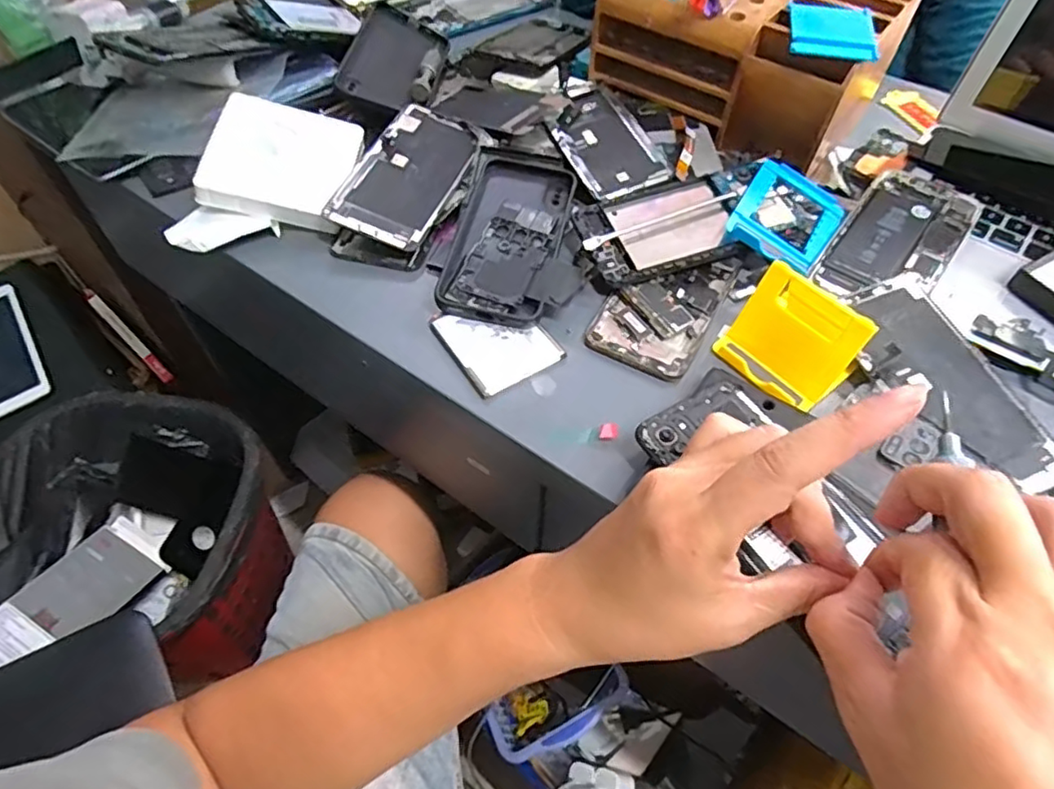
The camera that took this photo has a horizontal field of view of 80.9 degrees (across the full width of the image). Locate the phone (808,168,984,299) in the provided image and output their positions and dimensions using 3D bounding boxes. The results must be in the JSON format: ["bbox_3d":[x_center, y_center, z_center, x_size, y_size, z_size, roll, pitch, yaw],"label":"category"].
[{"bbox_3d":[0.267,-0.114,0.442,0.073,0.011,0.145,34,61,21],"label":"phone"}]

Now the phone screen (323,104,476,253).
[{"bbox_3d":[-0.089,-0.172,0.479,0.072,0.006,0.141,22,59,0],"label":"phone screen"}]

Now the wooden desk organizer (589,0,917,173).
[{"bbox_3d":[0.179,-0.292,0.508,0.211,0.102,0.137,31,60,20],"label":"wooden desk organizer"}]

